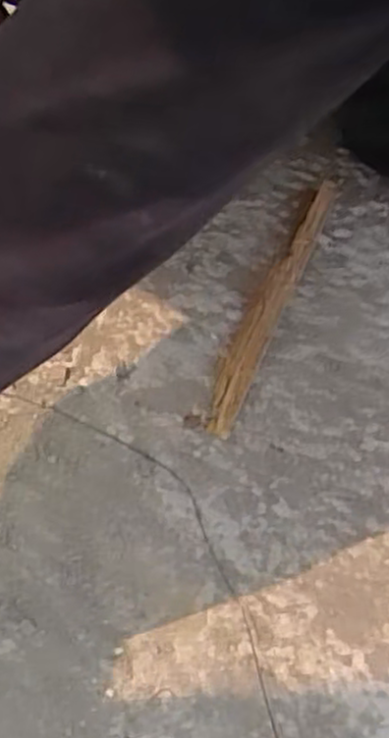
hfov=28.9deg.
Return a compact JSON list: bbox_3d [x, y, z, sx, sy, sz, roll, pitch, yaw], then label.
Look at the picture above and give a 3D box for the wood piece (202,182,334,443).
[{"bbox_3d":[0.057,-0.055,0.541,0.024,0.011,0.250,20,55,9],"label":"wood piece"}]

